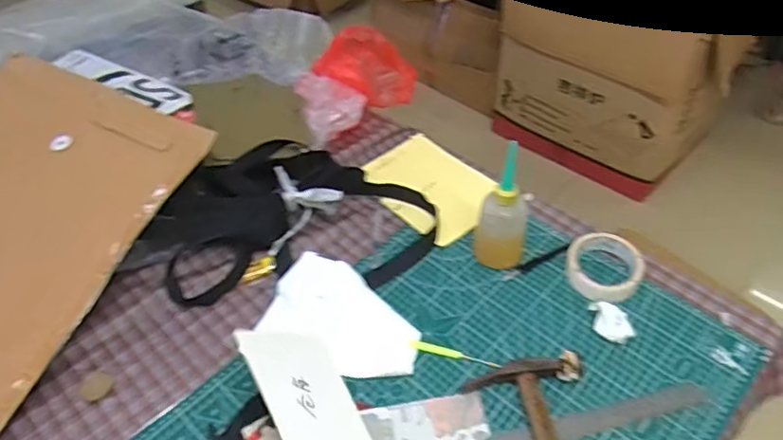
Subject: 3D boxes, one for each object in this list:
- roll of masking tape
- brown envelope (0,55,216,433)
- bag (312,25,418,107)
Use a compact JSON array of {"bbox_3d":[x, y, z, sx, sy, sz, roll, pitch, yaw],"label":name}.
[{"bbox_3d":[0.270,0.059,0.757,0.091,0.022,0.097,-2,45,2],"label":"roll of masking tape"},{"bbox_3d":[-0.500,0.016,0.740,0.344,0.042,0.488,23,65,8],"label":"brown envelope"},{"bbox_3d":[-0.054,-0.255,1.012,0.170,0.070,0.140,33,55,31],"label":"bag"}]

